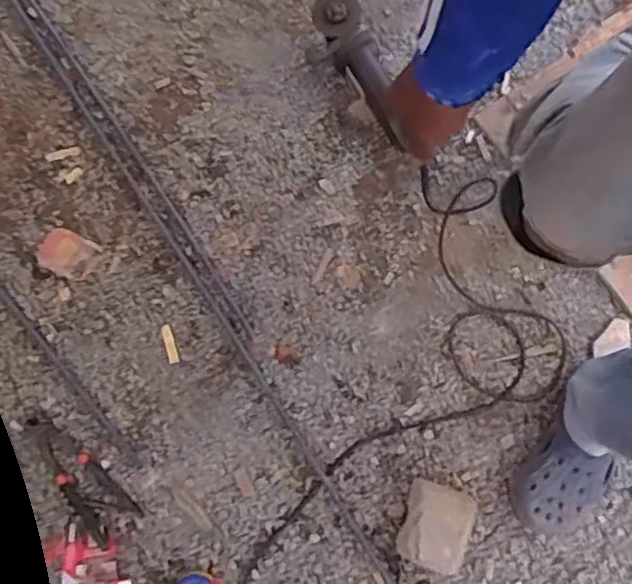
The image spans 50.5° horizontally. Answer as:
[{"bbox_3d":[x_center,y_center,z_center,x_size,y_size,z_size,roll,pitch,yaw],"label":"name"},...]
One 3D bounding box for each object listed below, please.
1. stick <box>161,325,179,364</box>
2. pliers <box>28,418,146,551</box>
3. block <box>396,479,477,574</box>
[{"bbox_3d":[-0.223,0.079,1.024,0.016,0.011,0.059,-16,78,-2],"label":"stick"},{"bbox_3d":[-0.351,0.271,0.974,0.070,0.015,0.207,-44,81,-7],"label":"pliers"},{"bbox_3d":[0.170,0.329,0.940,0.090,0.078,0.112,12,79,4],"label":"block"}]

